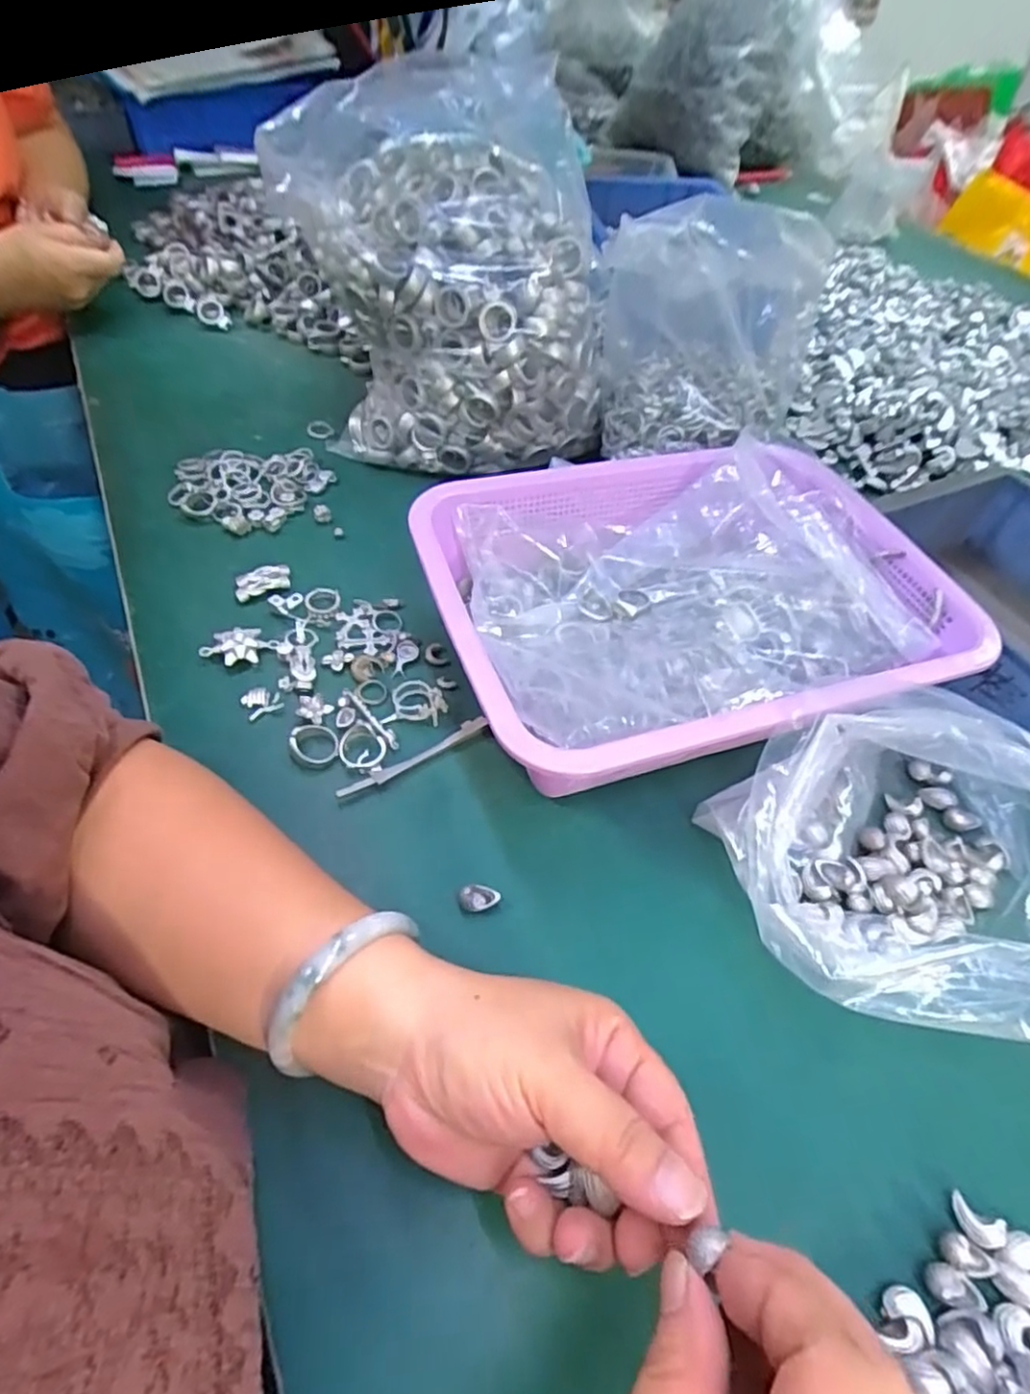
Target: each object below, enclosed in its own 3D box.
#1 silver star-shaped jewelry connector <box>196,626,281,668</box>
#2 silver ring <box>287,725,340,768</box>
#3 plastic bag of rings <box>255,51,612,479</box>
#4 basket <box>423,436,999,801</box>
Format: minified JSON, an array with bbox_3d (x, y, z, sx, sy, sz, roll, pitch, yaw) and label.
[{"bbox_3d":[-0.172,-0.032,0.421,0.044,0.014,0.021,-23,57,-21],"label":"silver star-shaped jewelry connector"},{"bbox_3d":[-0.113,0.026,0.380,0.024,0.009,0.025,2,52,-3],"label":"silver ring"},{"bbox_3d":[-0.049,-0.317,0.517,0.237,0.222,0.184,-6,53,-9],"label":"plastic bag of rings"},{"bbox_3d":[0.103,-0.054,0.422,0.299,0.079,0.223,-14,54,-15],"label":"basket"}]

